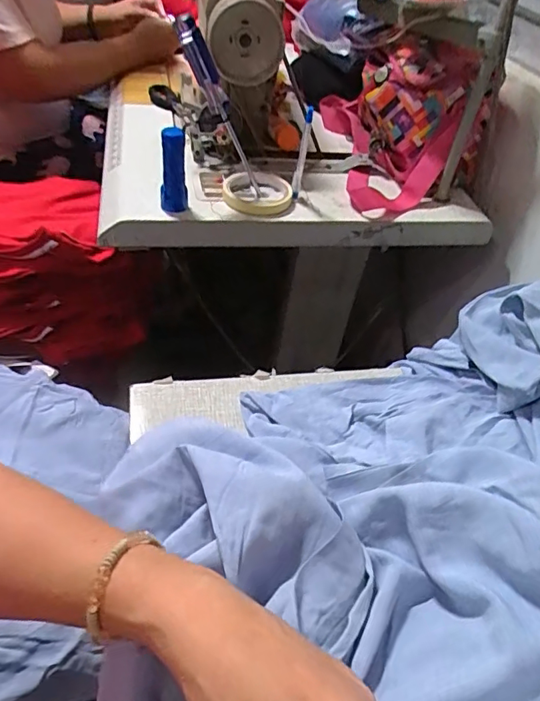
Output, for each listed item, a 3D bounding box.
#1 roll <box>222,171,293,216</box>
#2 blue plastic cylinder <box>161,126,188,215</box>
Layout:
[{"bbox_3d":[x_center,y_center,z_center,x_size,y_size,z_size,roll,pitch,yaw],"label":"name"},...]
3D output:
[{"bbox_3d":[-0.017,-0.212,0.691,0.091,0.022,0.107,3,45,-8],"label":"roll"},{"bbox_3d":[-0.115,-0.213,0.609,0.032,0.089,0.029,-3,46,-13],"label":"blue plastic cylinder"}]

